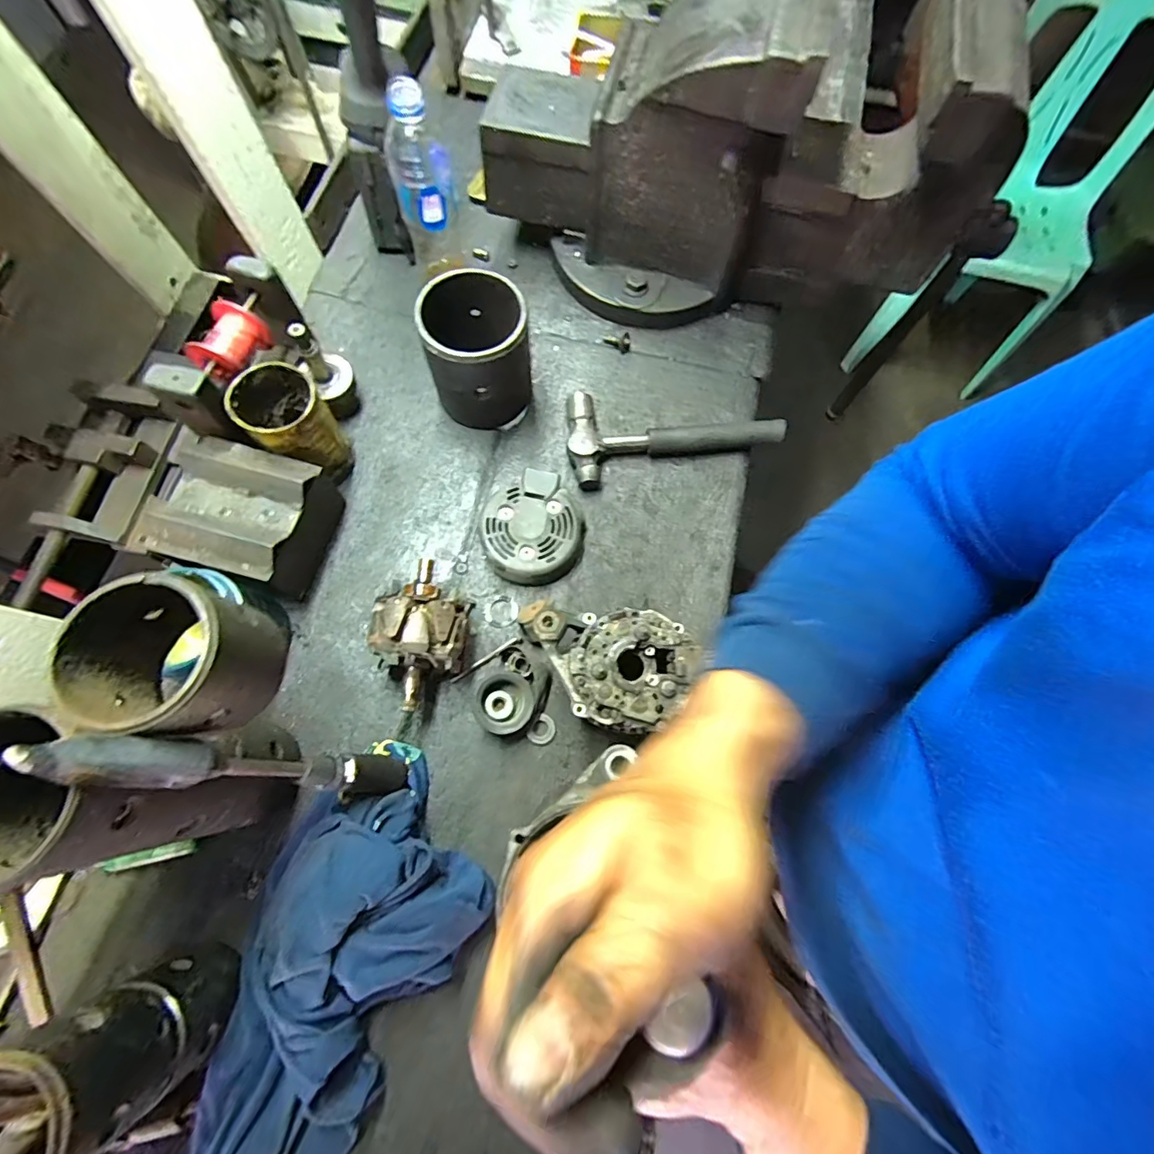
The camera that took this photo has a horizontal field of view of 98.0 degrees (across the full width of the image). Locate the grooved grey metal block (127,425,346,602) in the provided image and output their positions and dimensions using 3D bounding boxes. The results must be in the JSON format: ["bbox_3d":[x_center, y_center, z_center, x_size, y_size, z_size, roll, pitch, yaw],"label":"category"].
[{"bbox_3d":[-0.312,-0.055,0.490,0.127,0.097,0.123,13,73,2],"label":"grooved grey metal block"}]

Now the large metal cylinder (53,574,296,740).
[{"bbox_3d":[-0.247,0.049,0.311,0.089,0.077,0.085,10,73,2],"label":"large metal cylinder"}]

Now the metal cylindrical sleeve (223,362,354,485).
[{"bbox_3d":[-0.285,-0.151,0.511,0.085,0.118,0.068,43,76,11],"label":"metal cylindrical sleeve"}]

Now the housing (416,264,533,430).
[{"bbox_3d":[-0.106,-0.243,0.546,0.103,0.121,0.113,0,73,-1],"label":"housing"}]

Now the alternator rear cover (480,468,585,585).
[{"bbox_3d":[-0.047,-0.050,0.536,0.109,0.033,0.104,-36,77,-12],"label":"alternator rear cover"}]

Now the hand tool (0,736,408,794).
[{"bbox_3d":[-0.206,0.132,0.340,0.025,0.270,0.033,8,72,23],"label":"hand tool"}]

